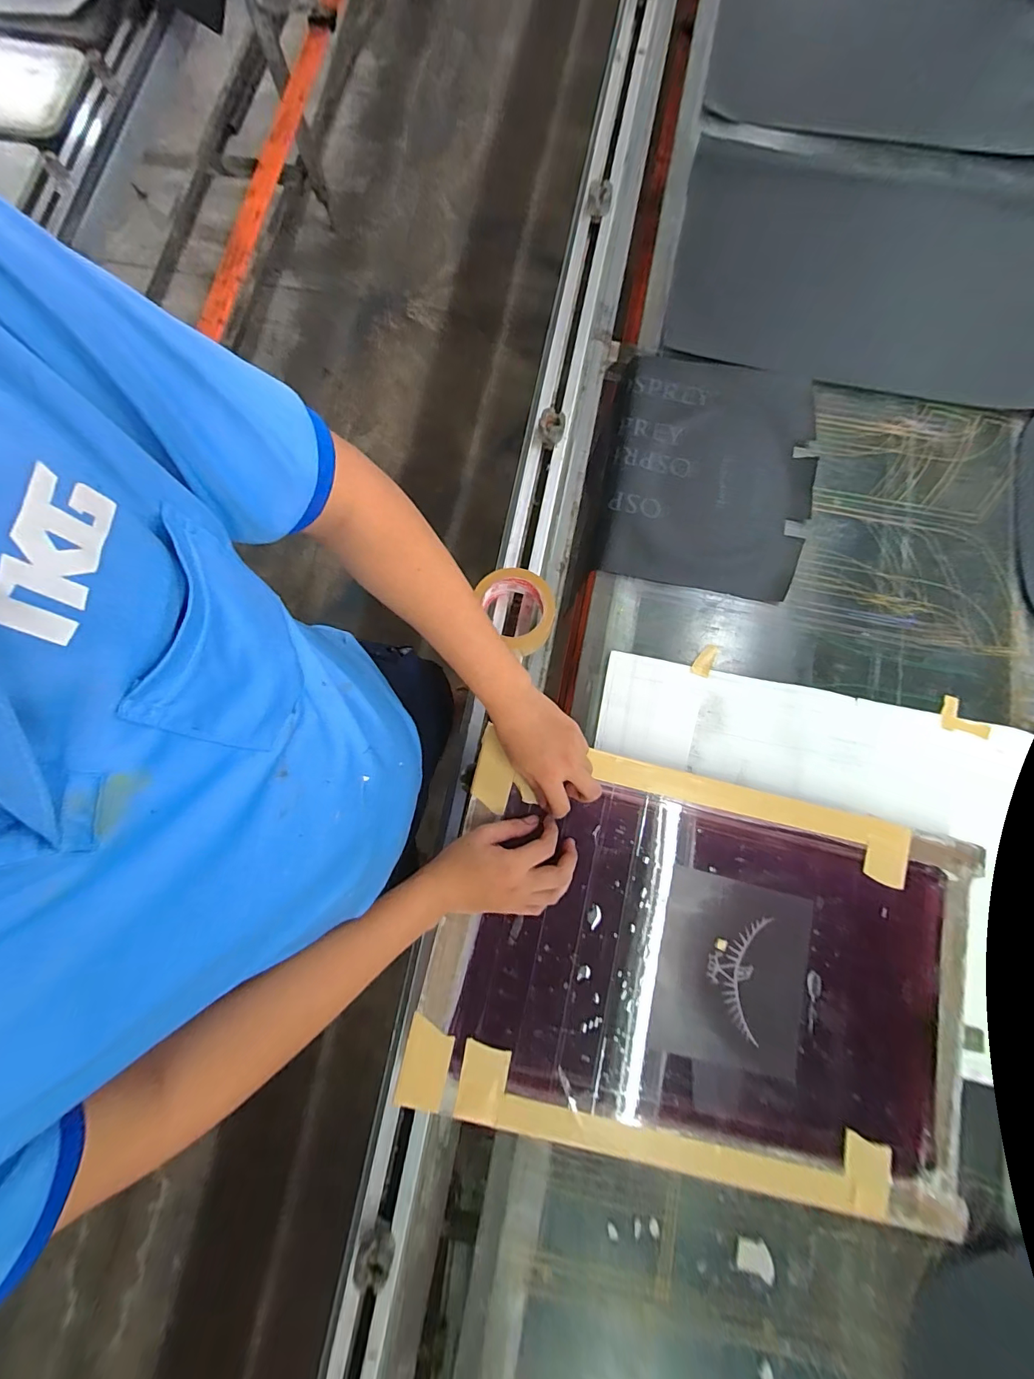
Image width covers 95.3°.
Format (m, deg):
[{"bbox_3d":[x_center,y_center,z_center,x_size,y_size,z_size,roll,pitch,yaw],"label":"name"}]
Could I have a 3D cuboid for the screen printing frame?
[{"bbox_3d":[0.197,0.292,0.503,0.555,0.035,0.377,13,76,4],"label":"screen printing frame"}]

